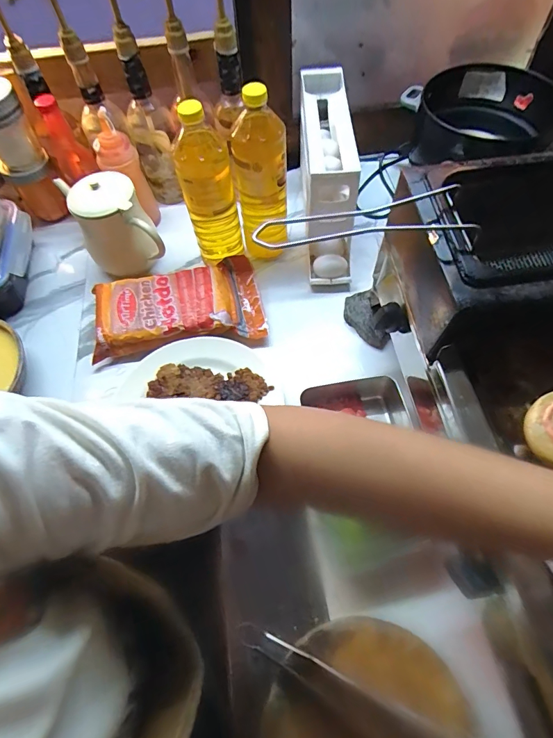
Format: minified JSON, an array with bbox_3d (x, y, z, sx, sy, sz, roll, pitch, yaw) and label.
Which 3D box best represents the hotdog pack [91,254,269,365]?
[{"bbox_3d":[-0.158,-0.097,0.646,0.266,0.043,0.148,-12,63,-3],"label":"hotdog pack"}]

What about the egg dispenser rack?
[{"bbox_3d":[0.084,-0.327,0.675,0.077,0.164,0.334,-2,62,1],"label":"egg dispenser rack"}]

